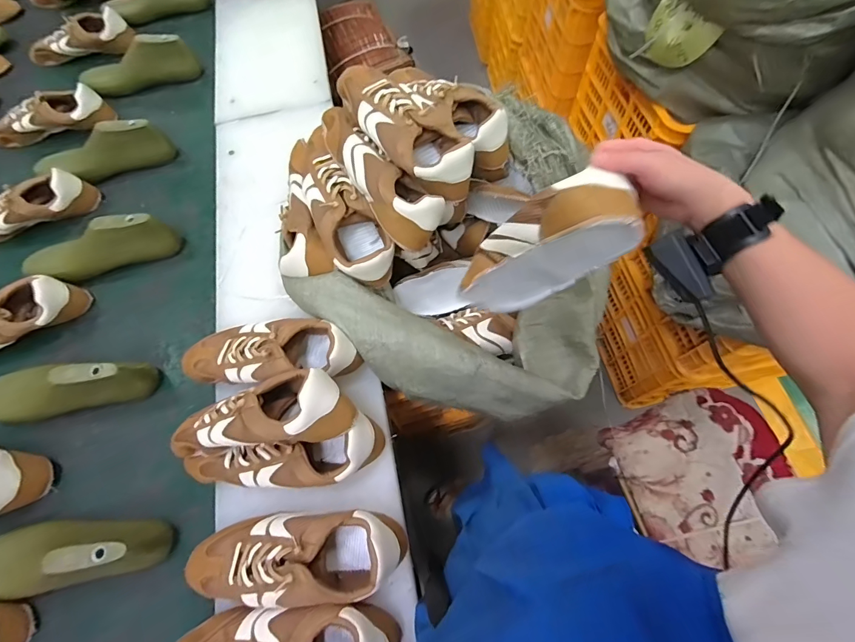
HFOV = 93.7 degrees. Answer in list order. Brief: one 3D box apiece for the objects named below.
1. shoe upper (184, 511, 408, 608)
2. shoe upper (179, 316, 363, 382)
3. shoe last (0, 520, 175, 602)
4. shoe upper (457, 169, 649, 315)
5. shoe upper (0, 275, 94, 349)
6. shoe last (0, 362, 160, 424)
[{"bbox_3d":[-0.157,0.278,0.468,0.253,0.077,0.092,-3,69,0],"label":"shoe upper"},{"bbox_3d":[-0.228,0.044,0.578,0.258,0.082,0.094,-1,69,1],"label":"shoe upper"},{"bbox_3d":[-0.477,0.305,0.514,0.247,0.094,0.087,-12,69,-4],"label":"shoe last"},{"bbox_3d":[0.124,-0.076,0.451,0.087,0.232,0.064,9,67,-23],"label":"shoe upper"},{"bbox_3d":[-0.725,0.001,0.674,0.257,0.070,0.095,-27,71,-9],"label":"shoe upper"},{"bbox_3d":[-0.556,0.099,0.603,0.246,0.094,0.073,-11,69,-3],"label":"shoe last"}]

